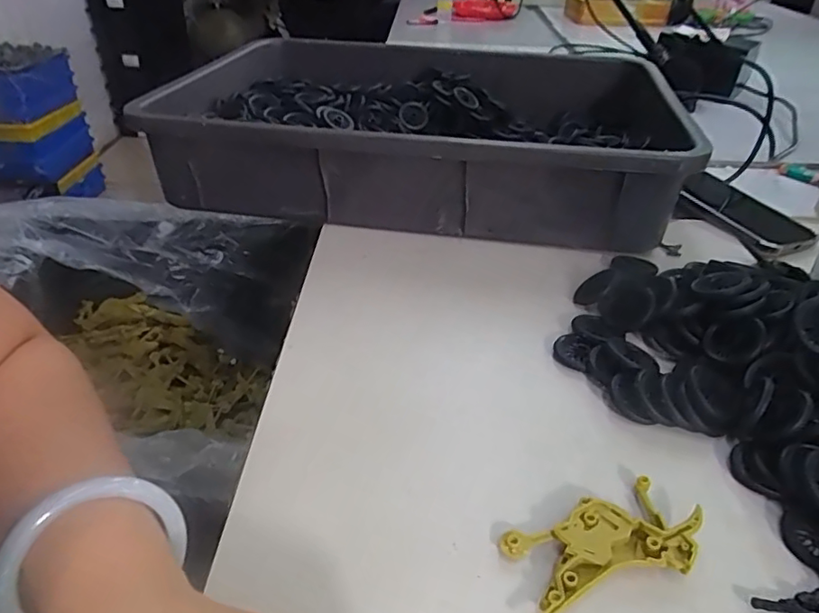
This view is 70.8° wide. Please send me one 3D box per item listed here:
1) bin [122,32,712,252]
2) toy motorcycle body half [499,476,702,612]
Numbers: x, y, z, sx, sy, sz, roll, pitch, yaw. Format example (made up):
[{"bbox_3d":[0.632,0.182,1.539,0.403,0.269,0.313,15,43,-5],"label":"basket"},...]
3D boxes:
[{"bbox_3d":[0.005,-0.202,0.663,0.539,0.106,0.372,8,35,8],"label":"bin"},{"bbox_3d":[0.101,0.114,0.280,0.109,0.013,0.045,-11,37,-18],"label":"toy motorcycle body half"}]

